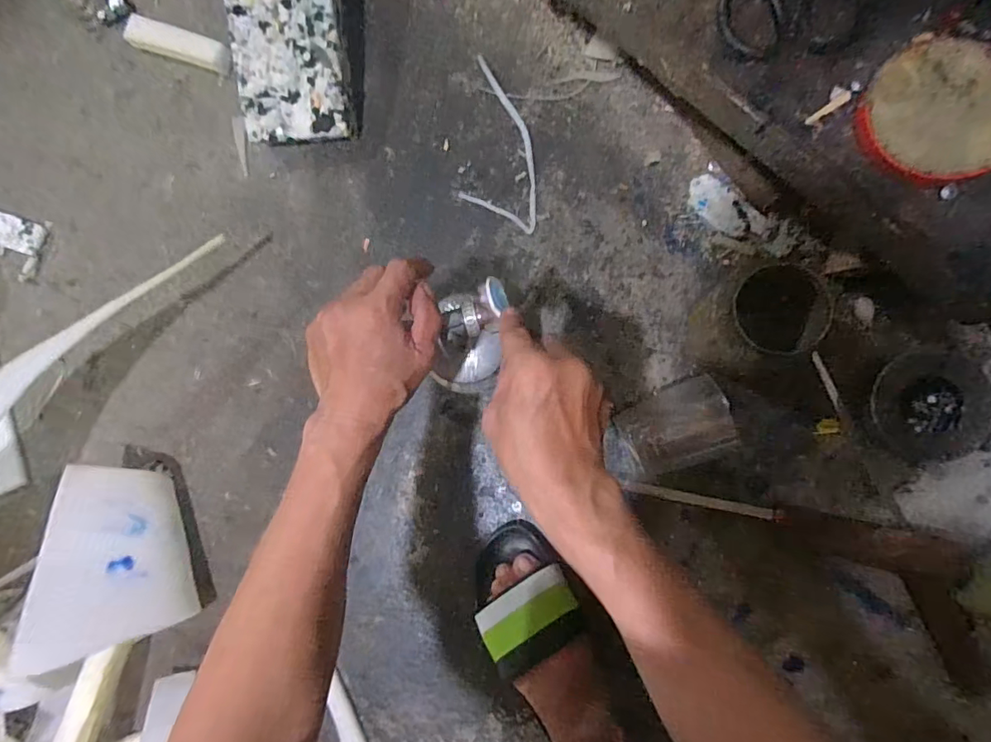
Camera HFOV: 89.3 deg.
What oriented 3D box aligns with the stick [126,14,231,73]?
[{"bbox_3d":[-0.412,-0.424,0.650,0.162,0.023,0.034,22,89,9],"label":"stick"}]

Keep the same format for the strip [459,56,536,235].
[{"bbox_3d":[0.005,-0.270,0.594,0.088,0.004,0.214,1,86,8],"label":"strip"}]

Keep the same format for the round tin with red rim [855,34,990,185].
[{"bbox_3d":[0.310,-0.182,0.352,0.099,0.022,0.100,-1,85,8],"label":"round tin with red rim"}]

